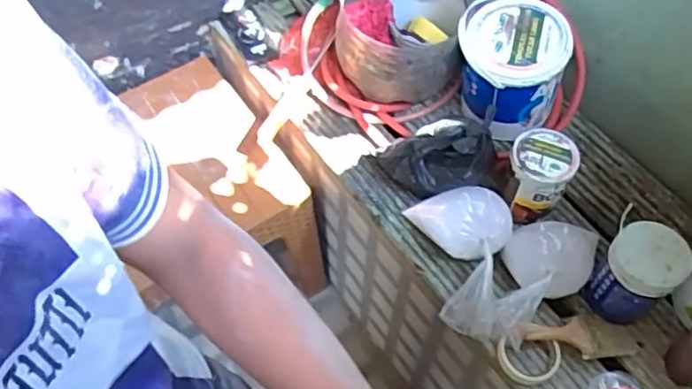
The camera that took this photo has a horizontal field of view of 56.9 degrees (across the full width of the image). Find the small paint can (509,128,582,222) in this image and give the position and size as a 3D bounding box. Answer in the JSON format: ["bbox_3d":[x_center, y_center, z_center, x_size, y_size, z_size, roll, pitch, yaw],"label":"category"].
[{"bbox_3d":[0.329,-0.033,1.104,0.103,0.139,0.097,1,57,-1],"label":"small paint can"}]

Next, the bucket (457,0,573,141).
[{"bbox_3d":[0.297,-0.226,1.175,0.187,0.203,0.172,1,57,-1],"label":"bucket"}]

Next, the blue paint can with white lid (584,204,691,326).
[{"bbox_3d":[0.457,0.120,1.014,0.110,0.160,0.119,29,61,16],"label":"blue paint can with white lid"}]

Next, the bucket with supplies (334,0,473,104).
[{"bbox_3d":[0.105,-0.322,1.227,0.229,0.181,0.259,8,57,3],"label":"bucket with supplies"}]

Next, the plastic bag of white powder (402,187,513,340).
[{"bbox_3d":[0.216,0.101,1.066,0.157,0.103,0.261,-12,58,-9],"label":"plastic bag of white powder"}]

